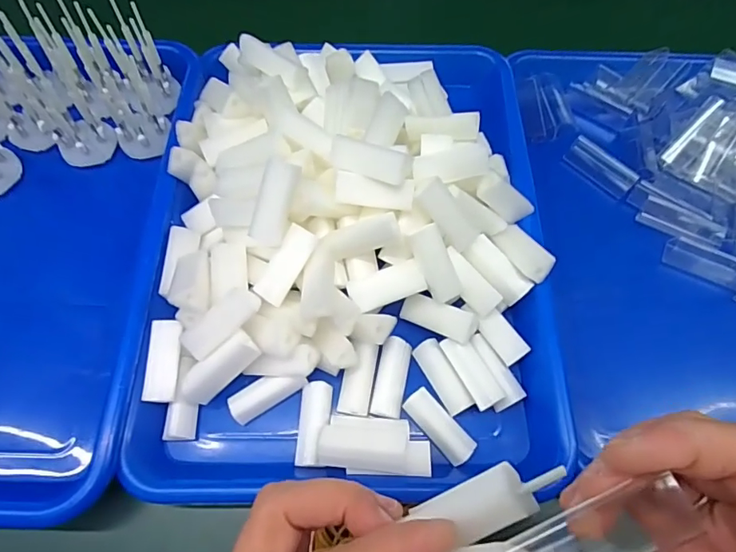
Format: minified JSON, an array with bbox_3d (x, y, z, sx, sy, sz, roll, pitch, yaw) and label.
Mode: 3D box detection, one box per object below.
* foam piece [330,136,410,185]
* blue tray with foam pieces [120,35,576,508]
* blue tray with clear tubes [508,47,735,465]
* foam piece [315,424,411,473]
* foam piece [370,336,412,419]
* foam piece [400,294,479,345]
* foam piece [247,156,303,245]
[{"bbox_3d":[0.001,-0.066,0.274,0.045,0.010,0.019,20,106,16],"label":"foam piece"},{"bbox_3d":[-0.008,-0.035,0.301,0.238,0.067,0.317,0,64,-2],"label":"blue tray with foam pieces"},{"bbox_3d":[0.232,-0.027,0.337,0.229,0.047,0.324,0,64,-2],"label":"blue tray with clear tubes"},{"bbox_3d":[-0.002,0.094,0.264,0.047,0.013,0.022,6,64,0],"label":"foam piece"},{"bbox_3d":[0.014,0.060,0.288,0.018,0.014,0.046,11,70,2],"label":"foam piece"},{"bbox_3d":[0.042,0.025,0.295,0.045,0.016,0.017,19,69,25],"label":"foam piece"},{"bbox_3d":[-0.051,-0.040,0.266,0.016,0.012,0.045,19,104,5],"label":"foam piece"}]

